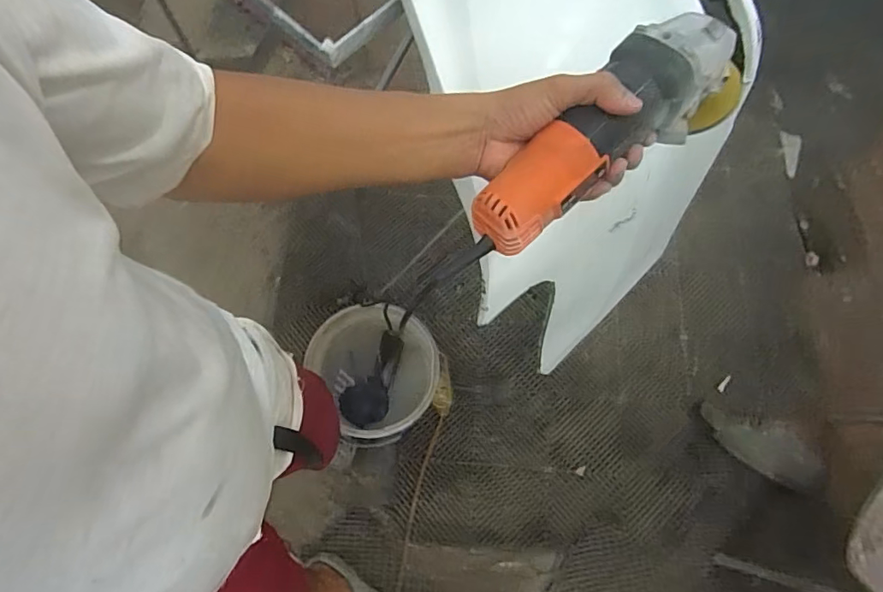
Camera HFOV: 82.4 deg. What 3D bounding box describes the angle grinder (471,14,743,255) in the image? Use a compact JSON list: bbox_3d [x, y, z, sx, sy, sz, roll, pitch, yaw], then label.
[{"bbox_3d":[0.137,-0.139,0.417,0.263,0.082,0.079,-37,76,-7],"label":"angle grinder"}]

